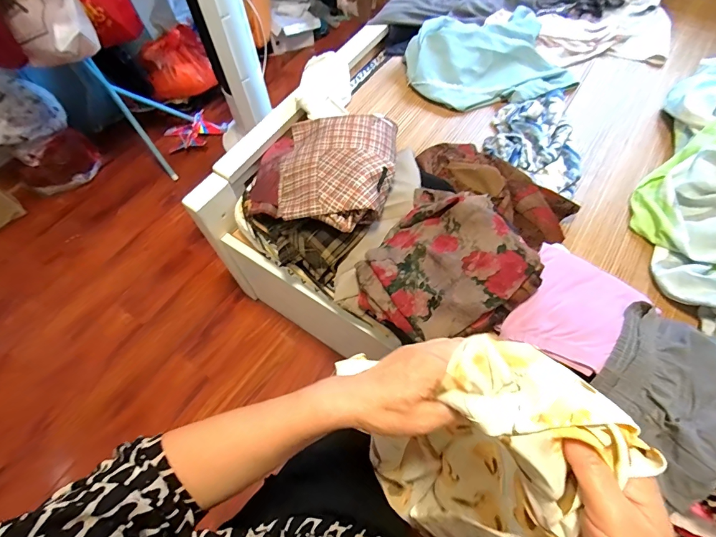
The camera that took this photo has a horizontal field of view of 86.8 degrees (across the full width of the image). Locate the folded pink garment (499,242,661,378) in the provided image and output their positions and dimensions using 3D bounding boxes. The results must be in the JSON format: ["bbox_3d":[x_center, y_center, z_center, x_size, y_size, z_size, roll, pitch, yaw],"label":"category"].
[{"bbox_3d":[0.380,0.047,0.677,0.206,0.037,0.269,24,55,38],"label":"folded pink garment"}]

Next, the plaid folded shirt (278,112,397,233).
[{"bbox_3d":[-0.042,-0.207,0.764,0.230,0.067,0.271,3,61,4],"label":"plaid folded shirt"}]

